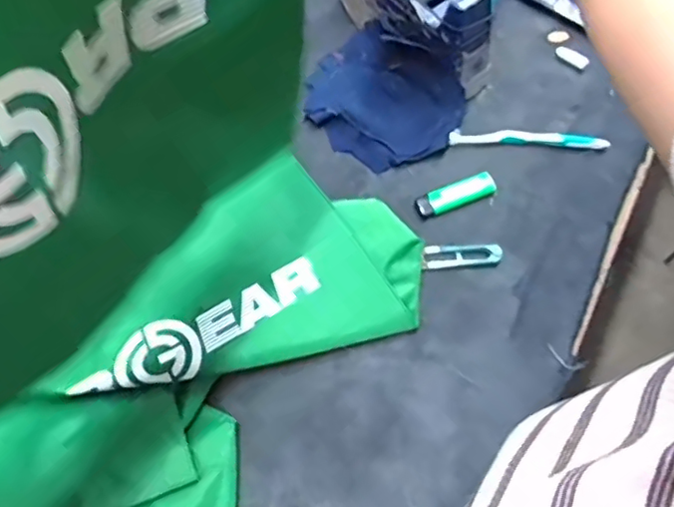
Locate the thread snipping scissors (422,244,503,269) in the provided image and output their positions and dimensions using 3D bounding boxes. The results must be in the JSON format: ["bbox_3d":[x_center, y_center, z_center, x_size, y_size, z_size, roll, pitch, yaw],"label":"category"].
[{"bbox_3d":[0.121,0.002,0.580,0.075,0.011,0.023,-3,67,1],"label":"thread snipping scissors"}]

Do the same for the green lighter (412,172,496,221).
[{"bbox_3d":[0.119,-0.059,0.601,0.079,0.015,0.026,-23,67,-7],"label":"green lighter"}]

